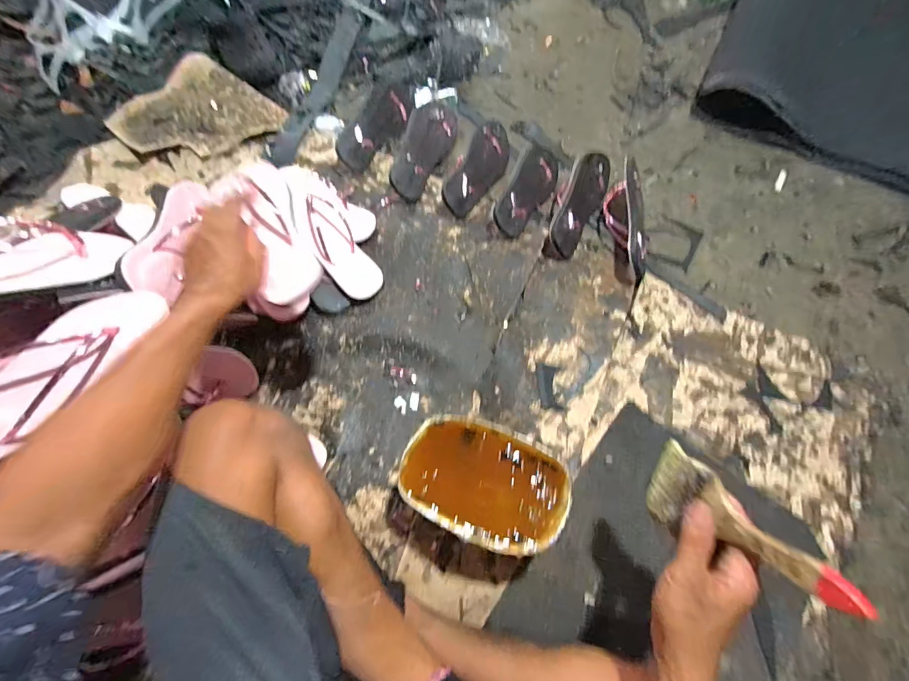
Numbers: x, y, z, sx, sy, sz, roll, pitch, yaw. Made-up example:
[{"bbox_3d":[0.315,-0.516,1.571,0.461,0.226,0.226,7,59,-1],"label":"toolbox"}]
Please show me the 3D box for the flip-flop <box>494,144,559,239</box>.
[{"bbox_3d":[0.137,-0.279,0.758,0.090,0.028,0.210,41,66,-32],"label":"flip-flop"}]

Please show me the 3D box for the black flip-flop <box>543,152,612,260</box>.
[{"bbox_3d":[0.225,-0.260,0.752,0.056,0.098,0.243,9,61,48],"label":"black flip-flop"}]

